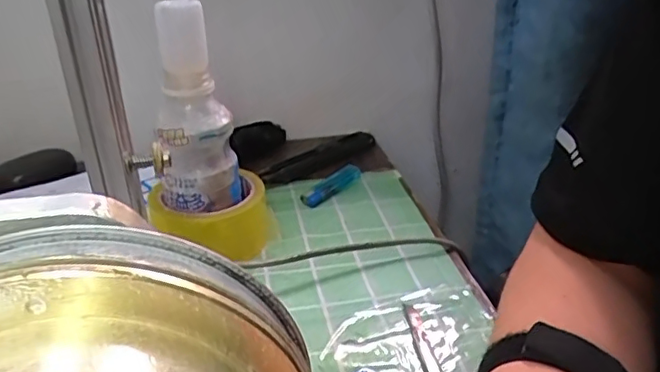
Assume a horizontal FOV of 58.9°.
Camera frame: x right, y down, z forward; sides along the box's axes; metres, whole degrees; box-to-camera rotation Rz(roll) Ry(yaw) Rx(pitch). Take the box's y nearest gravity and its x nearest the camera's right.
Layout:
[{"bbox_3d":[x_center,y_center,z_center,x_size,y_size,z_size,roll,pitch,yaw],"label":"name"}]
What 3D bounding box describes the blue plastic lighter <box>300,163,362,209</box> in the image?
[{"bbox_3d":[0.004,-0.002,0.595,0.020,0.015,0.086,19,34,34],"label":"blue plastic lighter"}]

